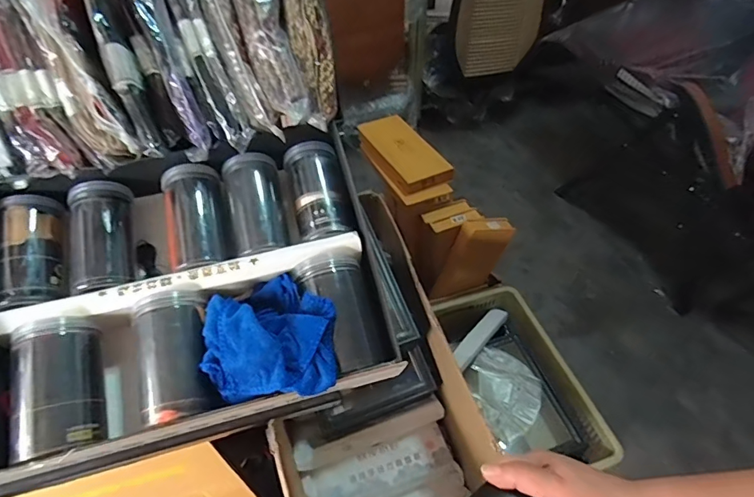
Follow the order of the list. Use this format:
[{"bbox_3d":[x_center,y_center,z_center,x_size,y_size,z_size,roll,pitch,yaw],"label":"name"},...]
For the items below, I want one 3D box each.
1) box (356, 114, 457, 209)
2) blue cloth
[{"bbox_3d":[0.079,-0.253,1.300,0.164,0.069,0.340,-21,50,-18],"label":"box"},{"bbox_3d":[-0.100,0.078,0.427,0.119,0.039,0.114,-3,47,-2],"label":"blue cloth"}]

